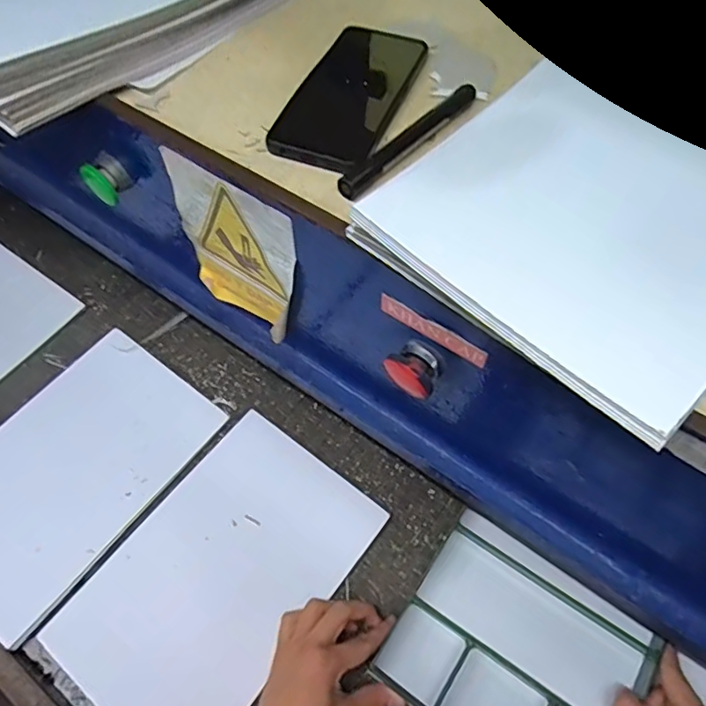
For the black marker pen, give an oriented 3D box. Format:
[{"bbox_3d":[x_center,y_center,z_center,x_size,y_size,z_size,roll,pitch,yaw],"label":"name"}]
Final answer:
[{"bbox_3d":[0.041,-0.155,0.410,0.018,0.012,0.149,35,65,20],"label":"black marker pen"}]

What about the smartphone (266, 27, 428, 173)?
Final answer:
[{"bbox_3d":[-0.002,-0.201,0.439,0.076,0.015,0.157,20,61,13],"label":"smartphone"}]

